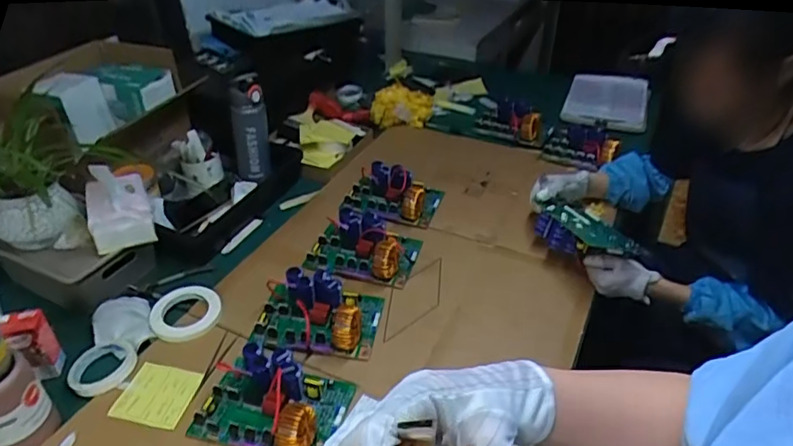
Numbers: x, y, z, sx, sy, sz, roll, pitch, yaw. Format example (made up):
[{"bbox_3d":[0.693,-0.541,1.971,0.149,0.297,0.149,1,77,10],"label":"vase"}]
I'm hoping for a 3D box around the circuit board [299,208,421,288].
[{"bbox_3d":[-0.057,0.032,1.015,0.191,0.065,0.142,10,38,13],"label":"circuit board"}]

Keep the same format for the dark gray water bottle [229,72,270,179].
[{"bbox_3d":[-0.310,-0.200,1.166,0.078,0.215,0.093,-9,39,-13],"label":"dark gray water bottle"}]

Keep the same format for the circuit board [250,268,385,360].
[{"bbox_3d":[-0.125,0.135,0.878,0.193,0.056,0.131,3,37,4],"label":"circuit board"}]

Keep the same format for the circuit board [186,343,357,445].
[{"bbox_3d":[-0.169,0.238,0.750,0.190,0.058,0.138,11,38,14],"label":"circuit board"}]

